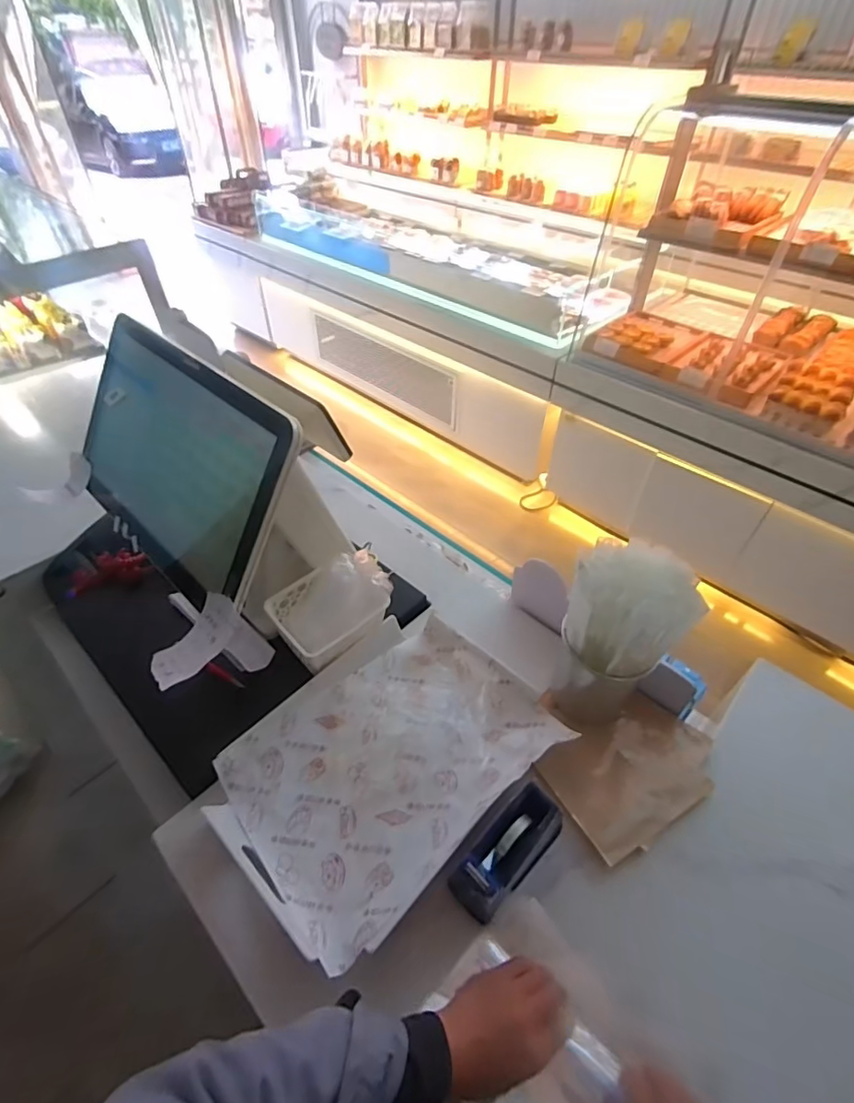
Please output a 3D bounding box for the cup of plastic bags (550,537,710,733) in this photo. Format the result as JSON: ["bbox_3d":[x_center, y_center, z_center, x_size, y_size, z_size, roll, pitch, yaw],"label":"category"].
[{"bbox_3d":[0.229,0.117,0.639,0.129,0.248,0.104,7,46,6],"label":"cup of plastic bags"}]

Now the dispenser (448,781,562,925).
[{"bbox_3d":[0.089,0.318,0.559,0.137,0.084,0.060,-35,55,-29],"label":"dispenser"}]

